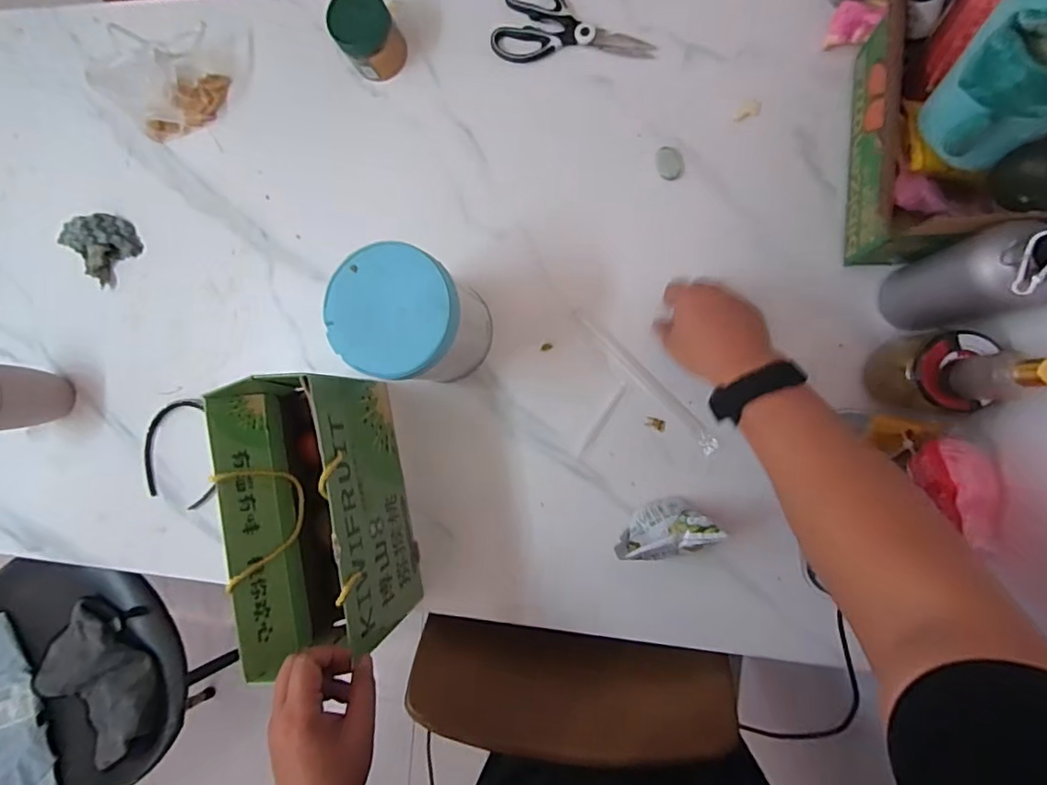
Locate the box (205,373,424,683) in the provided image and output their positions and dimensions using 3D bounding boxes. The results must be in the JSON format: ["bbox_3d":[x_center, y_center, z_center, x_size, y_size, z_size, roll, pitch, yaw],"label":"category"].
[{"bbox_3d":[-0.222,0.128,0.594,0.125,0.174,0.276,-10,89,7],"label":"box"}]

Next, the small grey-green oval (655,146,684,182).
[{"bbox_3d":[0.171,-0.268,0.623,0.027,0.010,0.038,-31,85,8],"label":"small grey-green oval"}]

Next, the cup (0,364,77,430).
[{"bbox_3d":[-0.686,0.007,0.720,0.087,0.119,0.085,0,90,10],"label":"cup"}]

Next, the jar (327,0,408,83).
[{"bbox_3d":[-0.187,-0.437,0.658,0.073,0.084,0.075,0,90,10],"label":"jar"}]

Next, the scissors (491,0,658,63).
[{"bbox_3d":[0.062,-0.437,0.645,0.194,0.010,0.091,15,93,9],"label":"scissors"}]

